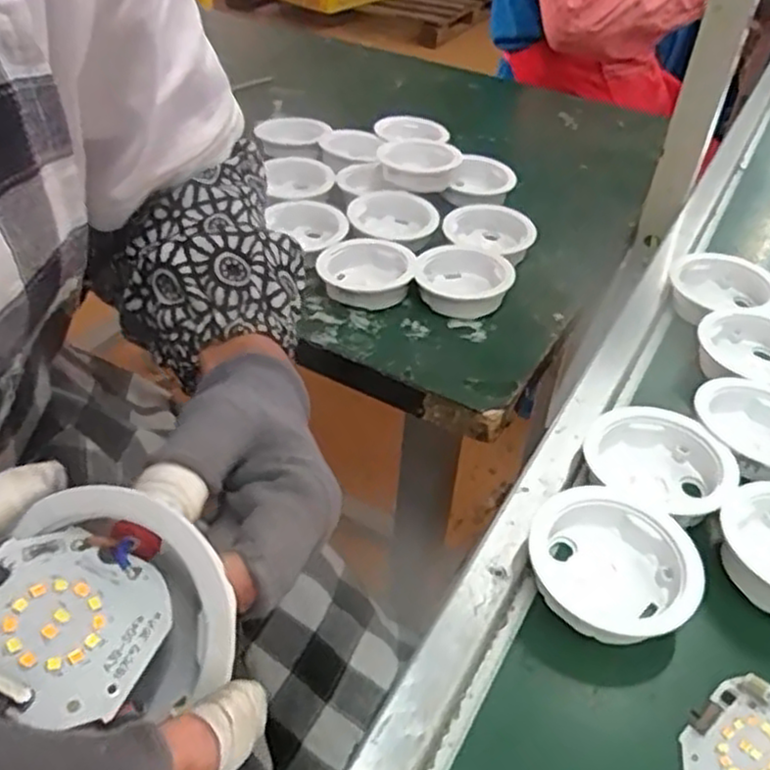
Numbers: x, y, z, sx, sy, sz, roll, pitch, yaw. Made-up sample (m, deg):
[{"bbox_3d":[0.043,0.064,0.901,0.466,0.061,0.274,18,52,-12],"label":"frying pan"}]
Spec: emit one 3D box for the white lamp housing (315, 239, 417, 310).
[{"bbox_3d":[-0.014,-0.082,0.541,0.069,0.026,0.061,10,39,4],"label":"white lamp housing"}]

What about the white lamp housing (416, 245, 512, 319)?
[{"bbox_3d":[0.058,-0.078,0.543,0.066,0.028,0.072,11,39,4],"label":"white lamp housing"}]

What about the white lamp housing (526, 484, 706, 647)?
[{"bbox_3d":[0.102,0.079,0.328,0.062,0.026,0.071,-26,49,-35],"label":"white lamp housing"}]

